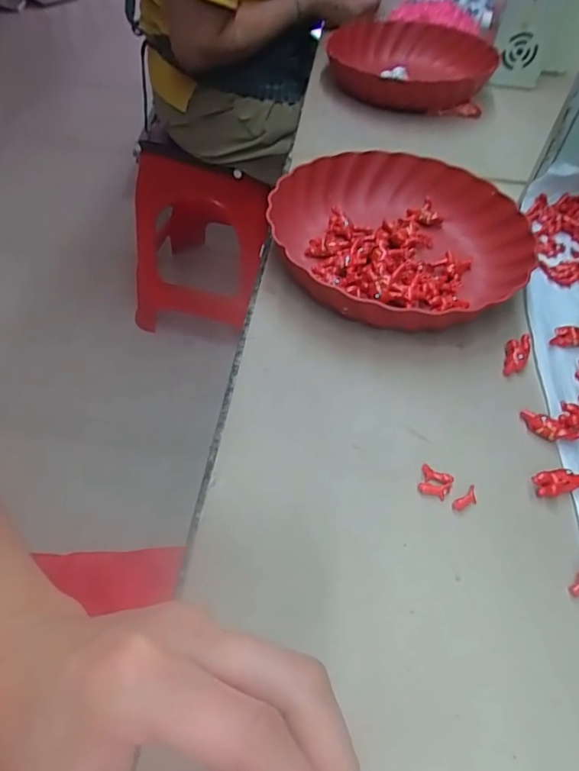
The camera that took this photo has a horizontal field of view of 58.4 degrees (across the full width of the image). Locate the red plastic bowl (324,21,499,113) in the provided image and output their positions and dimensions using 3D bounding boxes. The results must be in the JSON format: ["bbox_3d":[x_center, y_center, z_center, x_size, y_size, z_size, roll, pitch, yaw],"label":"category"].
[{"bbox_3d":[0.176,-0.469,0.758,0.232,0.053,0.209,-4,53,-6],"label":"red plastic bowl"}]

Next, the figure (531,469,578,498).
[{"bbox_3d":[0.193,0.068,0.367,0.039,0.012,0.015,-9,52,-12],"label":"figure"}]

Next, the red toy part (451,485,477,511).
[{"bbox_3d":[0.121,0.079,0.355,0.021,0.006,0.009,-31,60,-24],"label":"red toy part"}]

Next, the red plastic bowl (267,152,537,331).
[{"bbox_3d":[0.100,-0.142,0.499,0.234,0.048,0.222,2,51,-3],"label":"red plastic bowl"}]

